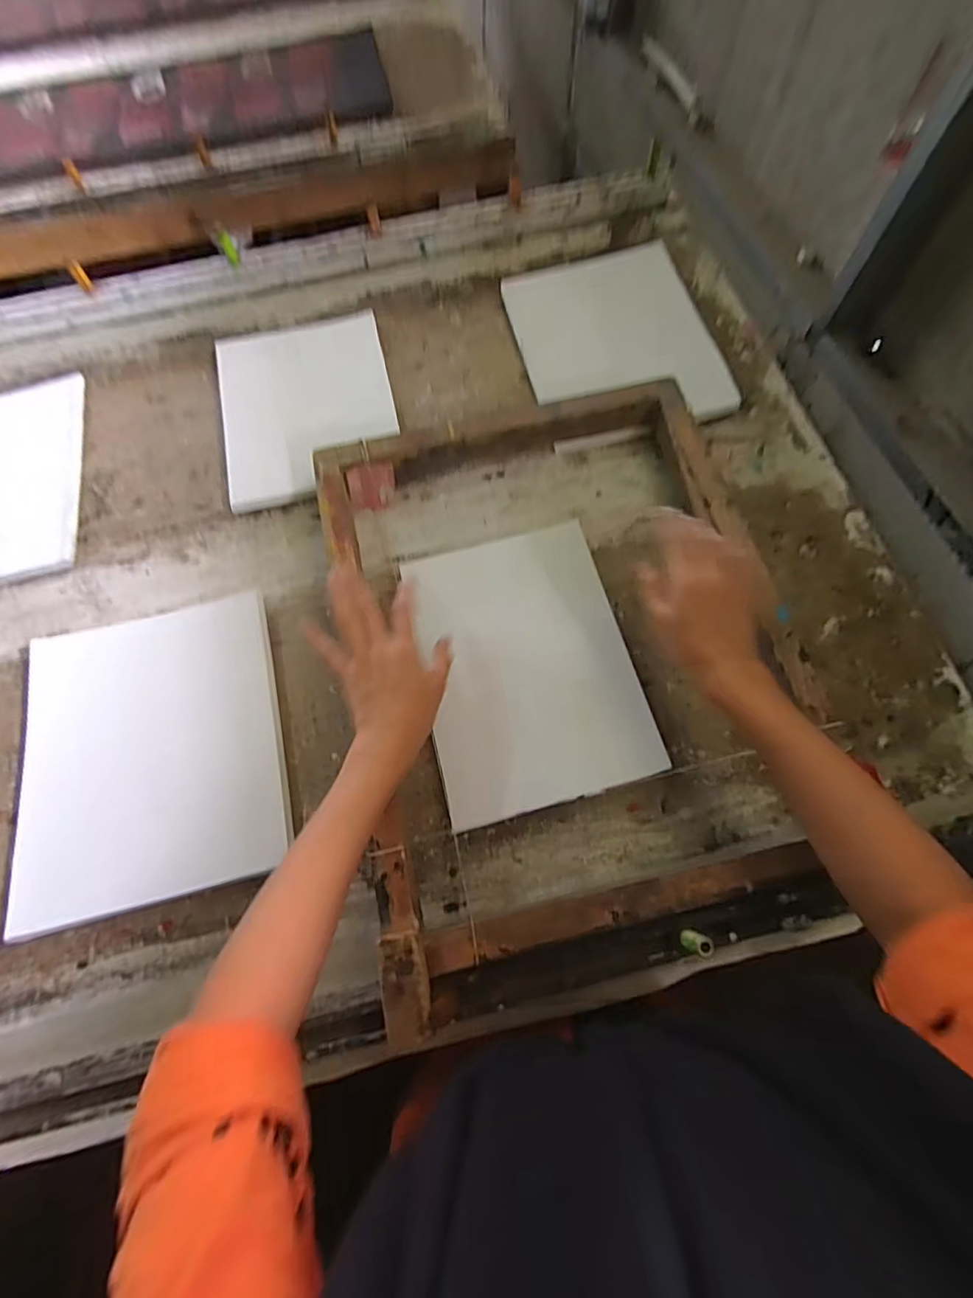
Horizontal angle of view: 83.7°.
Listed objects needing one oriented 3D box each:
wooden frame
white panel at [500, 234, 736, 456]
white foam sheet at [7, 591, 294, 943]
[{"bbox_3d":[0.071,-0.006,0.493,0.396,0.036,0.531,-13,68,-2],"label":"wooden frame"},{"bbox_3d":[0.155,-0.381,0.671,0.218,0.016,0.292,-15,71,3],"label":"white panel"},{"bbox_3d":[-0.315,0.090,0.514,0.234,0.019,0.275,-14,68,-3],"label":"white foam sheet"}]

